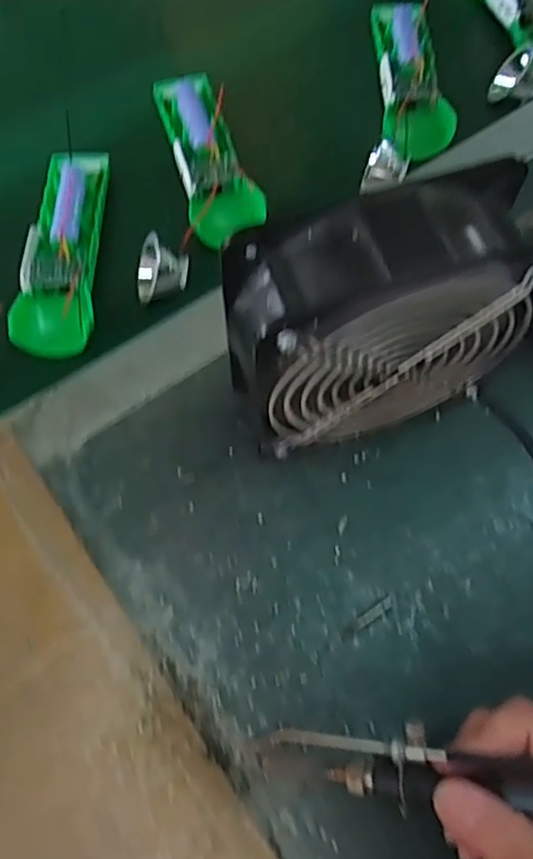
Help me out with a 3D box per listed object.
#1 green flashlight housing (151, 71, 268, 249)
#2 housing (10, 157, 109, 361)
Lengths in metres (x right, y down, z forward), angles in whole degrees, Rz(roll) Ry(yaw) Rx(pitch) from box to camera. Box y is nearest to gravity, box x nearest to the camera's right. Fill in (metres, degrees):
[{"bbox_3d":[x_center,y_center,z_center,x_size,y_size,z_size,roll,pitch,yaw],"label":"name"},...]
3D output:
[{"bbox_3d":[-0.044,-0.198,0.463,0.050,0.019,0.158,-18,67,-8],"label":"green flashlight housing"},{"bbox_3d":[-0.140,-0.124,0.441,0.049,0.019,0.156,0,66,0],"label":"housing"}]

